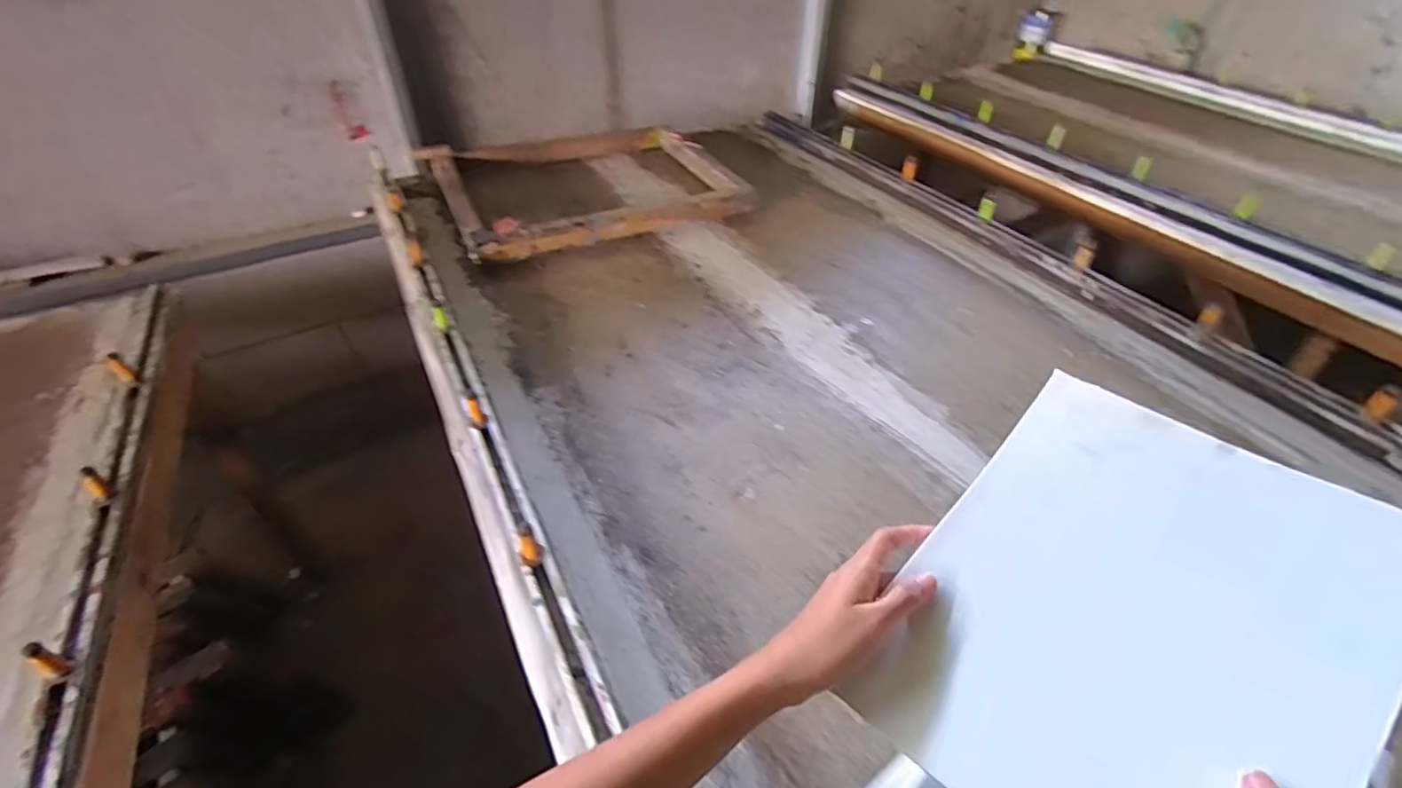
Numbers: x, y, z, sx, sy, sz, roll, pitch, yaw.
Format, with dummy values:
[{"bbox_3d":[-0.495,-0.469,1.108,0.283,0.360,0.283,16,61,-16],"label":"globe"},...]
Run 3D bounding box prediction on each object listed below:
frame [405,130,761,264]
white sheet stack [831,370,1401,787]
[{"bbox_3d":[-0.214,-0.411,1.154,0.530,0.064,0.473,-16,44,-18],"label":"frame"},{"bbox_3d":[0.232,0.121,0.328,0.203,0.017,0.256,30,73,36],"label":"white sheet stack"}]

